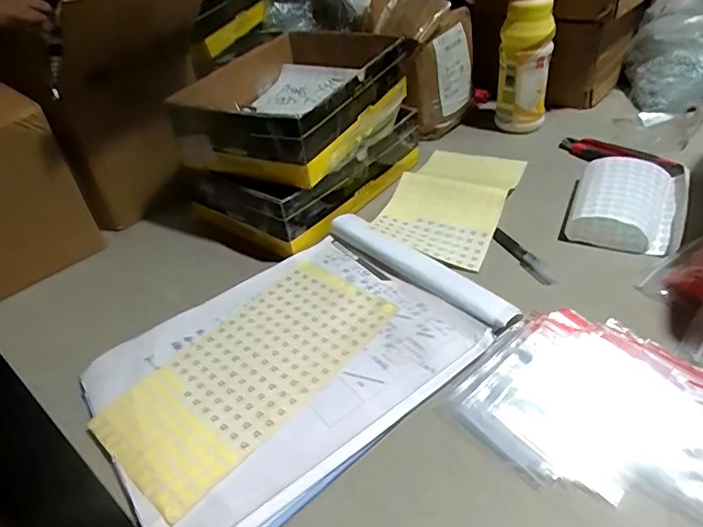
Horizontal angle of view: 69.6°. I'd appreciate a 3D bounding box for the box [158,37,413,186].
[{"bbox_3d":[-0.050,-0.194,0.595,0.209,0.070,0.274,19,46,29],"label":"box"}]

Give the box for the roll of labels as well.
[{"bbox_3d":[0.289,-0.066,0.528,0.098,0.037,0.124,15,44,25],"label":"roll of labels"}]

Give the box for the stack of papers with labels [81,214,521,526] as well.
[{"bbox_3d":[-0.048,0.072,0.431,0.313,0.019,0.218,-31,45,-27],"label":"stack of papers with labels"}]

